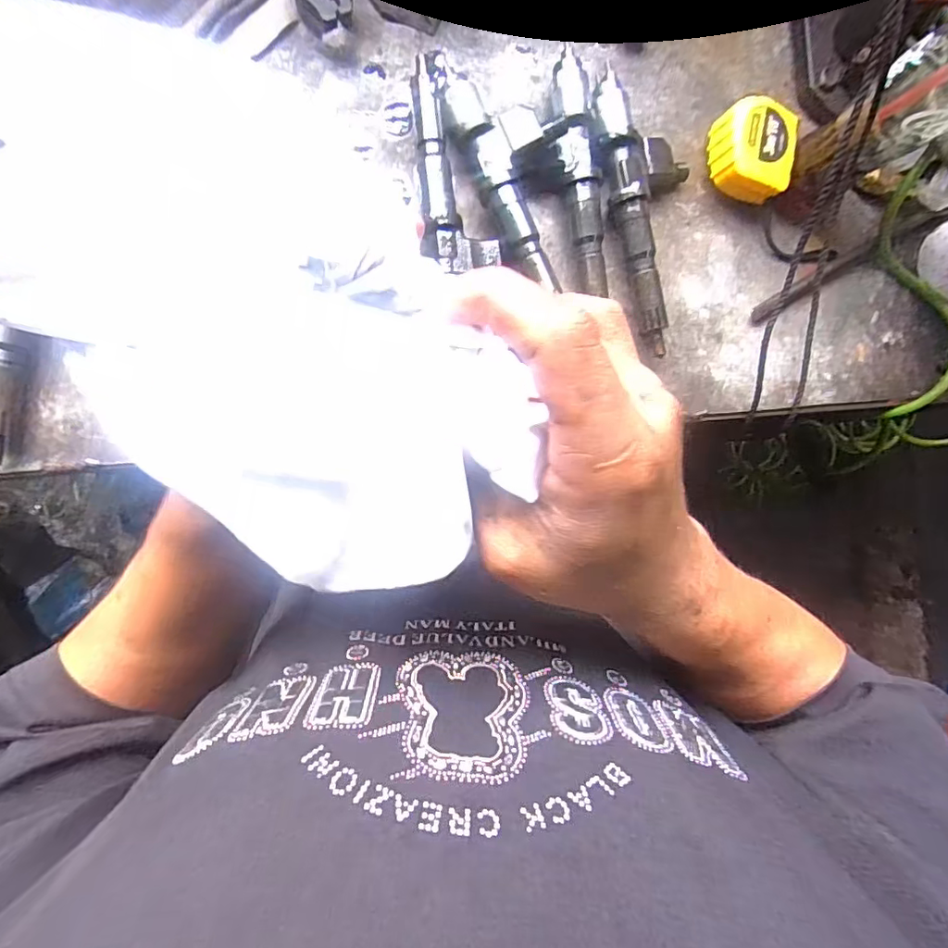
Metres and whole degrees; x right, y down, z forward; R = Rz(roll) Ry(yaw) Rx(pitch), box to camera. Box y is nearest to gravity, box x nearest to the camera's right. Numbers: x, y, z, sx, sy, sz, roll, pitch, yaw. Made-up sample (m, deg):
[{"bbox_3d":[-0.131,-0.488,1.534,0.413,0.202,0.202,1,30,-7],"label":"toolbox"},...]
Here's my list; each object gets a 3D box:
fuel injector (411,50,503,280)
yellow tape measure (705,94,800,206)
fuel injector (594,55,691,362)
[{"bbox_3d":[-0.013,-0.214,0.372,0.054,0.033,0.145,-3,92,-9],"label":"fuel injector"},{"bbox_3d":[0.212,-0.247,0.406,0.063,0.039,0.063,10,90,-9],"label":"yellow tape measure"},{"bbox_3d":[0.135,-0.197,0.399,0.063,0.026,0.198,-15,94,-8],"label":"fuel injector"}]

